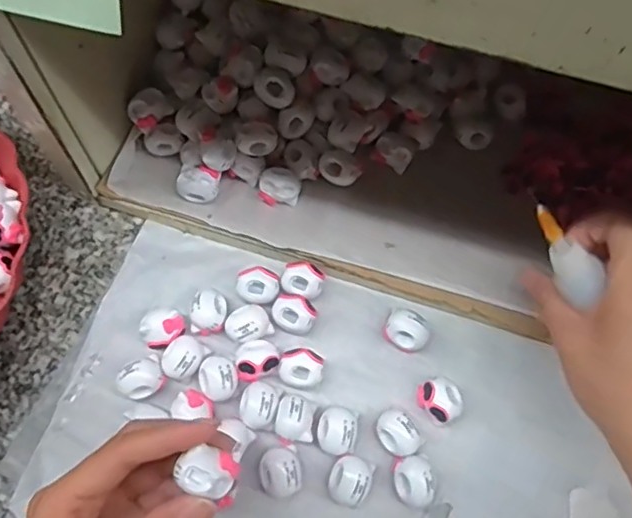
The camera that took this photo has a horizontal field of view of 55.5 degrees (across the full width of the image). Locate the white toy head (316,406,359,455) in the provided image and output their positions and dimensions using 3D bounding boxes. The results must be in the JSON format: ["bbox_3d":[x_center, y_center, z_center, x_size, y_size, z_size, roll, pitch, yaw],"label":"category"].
[{"bbox_3d":[0.012,0.095,0.331,0.022,0.018,0.025,16,68,6],"label":"white toy head"}]

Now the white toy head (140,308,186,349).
[{"bbox_3d":[-0.090,0.040,0.352,0.024,0.016,0.021,-37,72,-15],"label":"white toy head"}]

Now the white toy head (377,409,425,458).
[{"bbox_3d":[0.045,0.096,0.331,0.019,0.017,0.025,-30,71,-13],"label":"white toy head"}]

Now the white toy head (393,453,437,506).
[{"bbox_3d":[0.054,0.118,0.320,0.024,0.017,0.025,0,67,-1],"label":"white toy head"}]

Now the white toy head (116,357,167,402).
[{"bbox_3d":[-0.098,0.069,0.340,0.023,0.022,0.018,-37,73,-15],"label":"white toy head"}]

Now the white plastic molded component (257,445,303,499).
[{"bbox_3d":[-0.019,0.114,0.321,0.023,0.014,0.025,0,67,-1],"label":"white plastic molded component"}]

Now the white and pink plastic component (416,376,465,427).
[{"bbox_3d":[0.070,0.079,0.338,0.025,0.018,0.021,42,72,15],"label":"white and pink plastic component"}]

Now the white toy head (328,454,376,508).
[{"bbox_3d":[0.018,0.118,0.320,0.022,0.017,0.025,19,68,7],"label":"white toy head"}]

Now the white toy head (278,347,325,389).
[{"bbox_3d":[-0.008,0.062,0.342,0.025,0.016,0.021,1,67,-1],"label":"white toy head"}]

